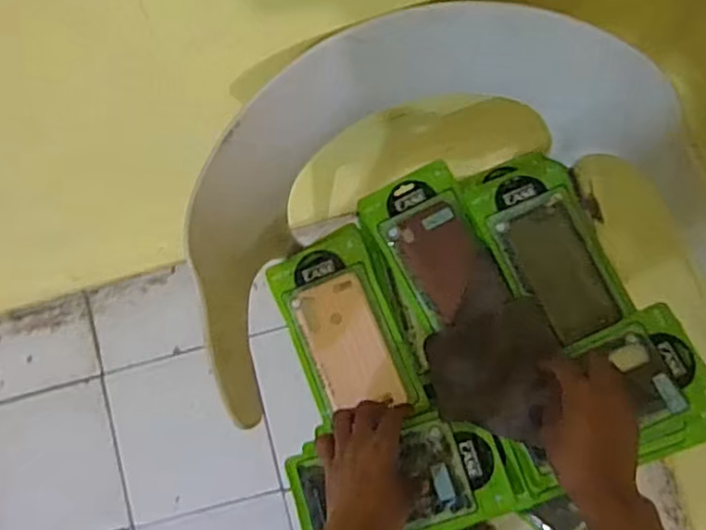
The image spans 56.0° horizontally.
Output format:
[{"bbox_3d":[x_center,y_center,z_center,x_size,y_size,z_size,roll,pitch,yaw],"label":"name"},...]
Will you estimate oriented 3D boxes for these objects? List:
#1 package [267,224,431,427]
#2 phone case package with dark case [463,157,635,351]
[{"bbox_3d":[-0.010,0.069,0.731,0.112,0.017,0.209,-23,81,3],"label":"package"},{"bbox_3d":[0.212,-0.021,0.737,0.117,0.026,0.215,-21,75,-3],"label":"phone case package with dark case"}]

